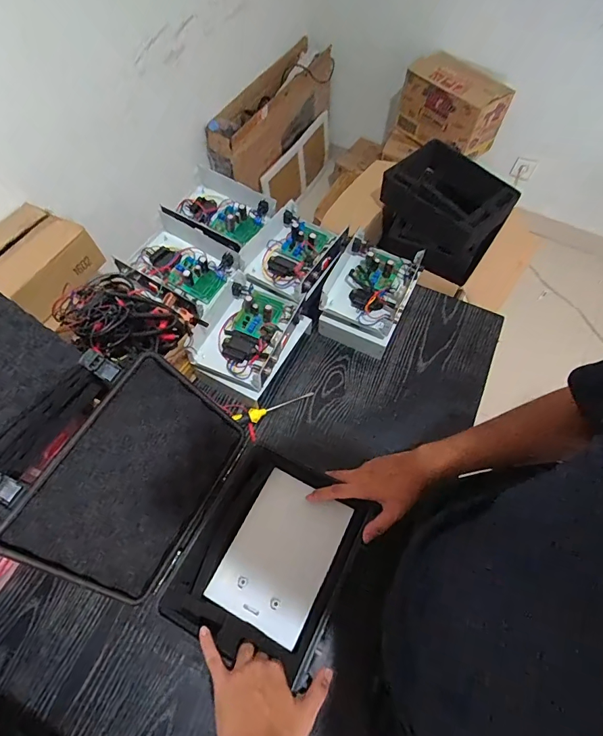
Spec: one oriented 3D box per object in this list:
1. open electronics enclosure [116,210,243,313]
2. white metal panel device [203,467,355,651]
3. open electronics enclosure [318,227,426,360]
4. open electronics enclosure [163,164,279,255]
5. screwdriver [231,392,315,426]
[{"bbox_3d":[-0.239,-0.206,0.832,0.223,0.060,0.174,27,65,13],"label":"open electronics enclosure"},{"bbox_3d":[-0.028,0.270,0.608,0.141,0.015,0.201,25,64,12],"label":"white metal panel device"},{"bbox_3d":[0.136,-0.154,0.852,0.168,0.106,0.210,24,64,12],"label":"open electronics enclosure"},{"bbox_3d":[-0.181,-0.336,0.901,0.203,0.062,0.174,23,64,11],"label":"open electronics enclosure"},{"bbox_3d":[-0.049,0.075,0.769,0.157,0.022,0.025,-18,63,-10],"label":"screwdriver"}]

